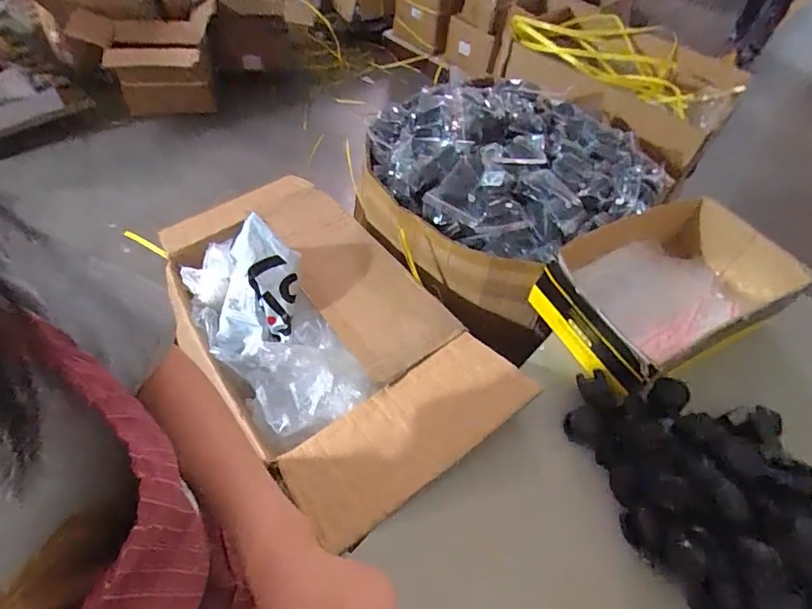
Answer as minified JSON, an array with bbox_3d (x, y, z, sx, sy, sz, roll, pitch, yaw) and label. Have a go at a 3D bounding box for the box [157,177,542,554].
[{"bbox_3d":[-0.143,0.001,0.754,0.304,0.182,0.674,-27,59,-25],"label":"box"}]

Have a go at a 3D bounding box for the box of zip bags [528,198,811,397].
[{"bbox_3d":[0.401,-0.030,0.713,0.388,0.115,0.218,-20,57,-21],"label":"box of zip bags"}]

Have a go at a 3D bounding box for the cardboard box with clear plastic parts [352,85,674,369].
[{"bbox_3d":[0.184,-0.231,0.892,0.491,0.199,0.446,-27,56,-27],"label":"cardboard box with clear plastic parts"}]

